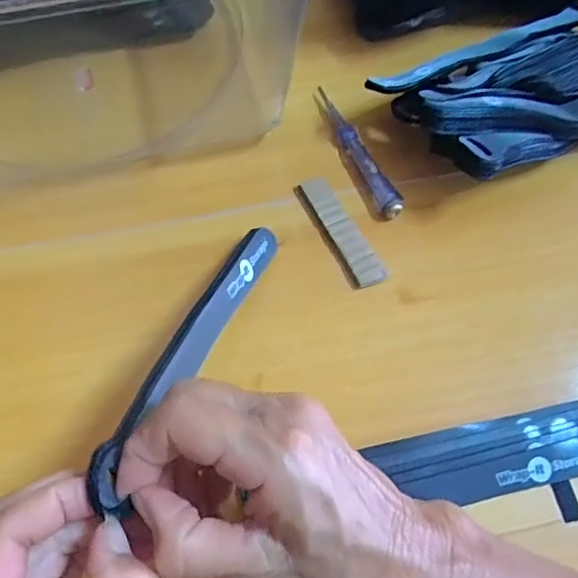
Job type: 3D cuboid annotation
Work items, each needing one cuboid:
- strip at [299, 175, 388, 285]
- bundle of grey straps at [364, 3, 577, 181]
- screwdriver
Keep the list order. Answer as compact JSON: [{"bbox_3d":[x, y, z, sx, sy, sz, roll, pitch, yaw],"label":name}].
[{"bbox_3d":[0.035,-0.038,0.368,0.018,0.007,0.085,-23,67,-13],"label":"strip"},{"bbox_3d":[0.197,-0.147,0.398,0.265,0.056,0.116,-24,67,-13],"label":"bundle of grey straps"},{"bbox_3d":[0.048,-0.098,0.397,0.015,0.013,0.120,-20,66,-11],"label":"screwdriver"}]

